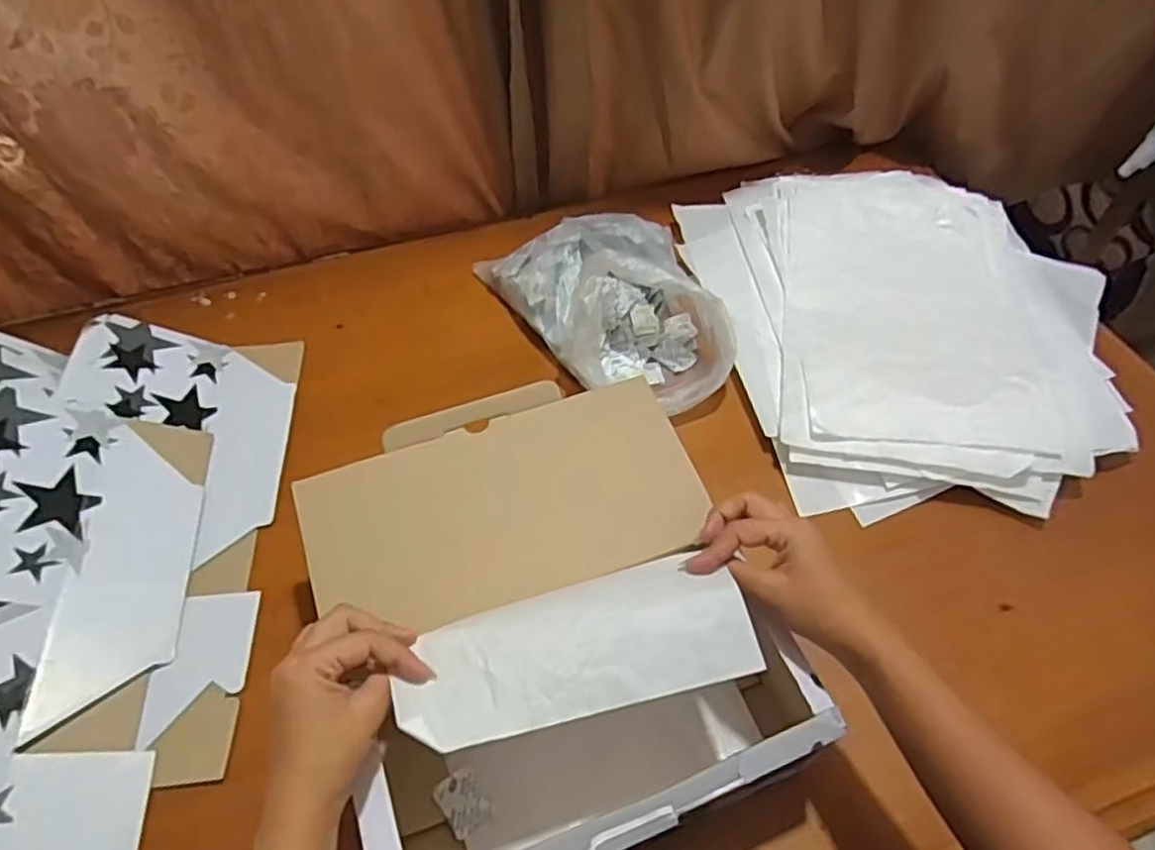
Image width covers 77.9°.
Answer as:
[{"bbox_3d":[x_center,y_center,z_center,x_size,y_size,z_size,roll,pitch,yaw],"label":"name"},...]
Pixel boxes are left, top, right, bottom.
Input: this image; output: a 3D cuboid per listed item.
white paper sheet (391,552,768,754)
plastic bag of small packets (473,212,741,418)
[{"bbox_3d":[0.000,0.131,0.423,0.202,0.028,0.080,-12,60,-11],"label":"white paper sheet"},{"bbox_3d":[0.047,-0.144,0.736,0.191,0.113,0.281,-27,58,-19],"label":"plastic bag of small packets"}]

